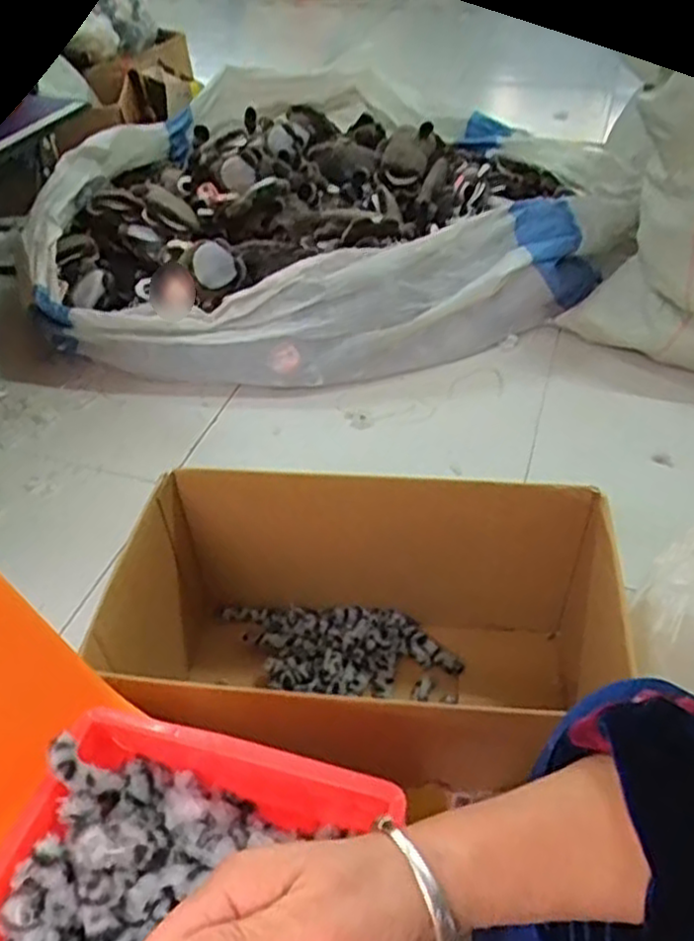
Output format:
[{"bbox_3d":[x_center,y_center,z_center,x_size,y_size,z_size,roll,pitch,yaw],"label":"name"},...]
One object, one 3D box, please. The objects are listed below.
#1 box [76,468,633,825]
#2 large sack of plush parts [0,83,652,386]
[{"bbox_3d":[0.014,0.224,0.874,0.528,0.351,0.320,3,44,6],"label":"box"},{"bbox_3d":[-0.080,-0.590,1.620,1.124,0.327,0.898,-4,43,-2],"label":"large sack of plush parts"}]

